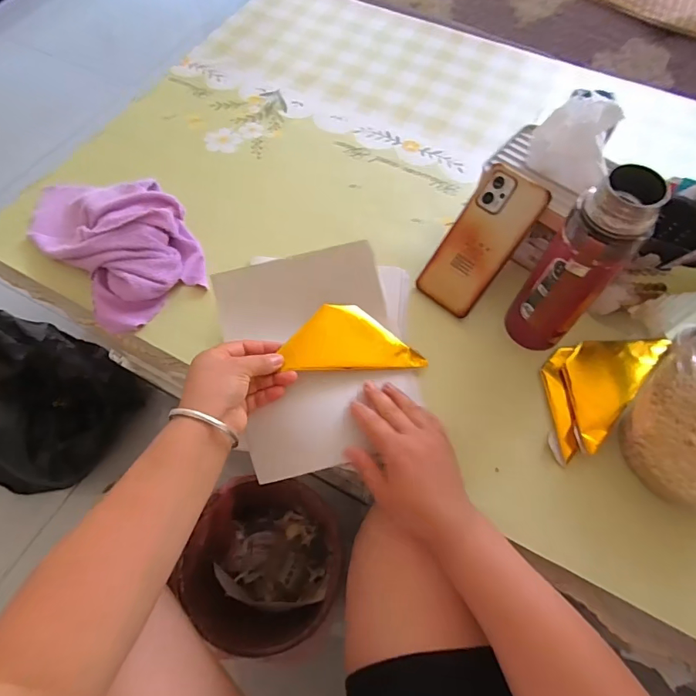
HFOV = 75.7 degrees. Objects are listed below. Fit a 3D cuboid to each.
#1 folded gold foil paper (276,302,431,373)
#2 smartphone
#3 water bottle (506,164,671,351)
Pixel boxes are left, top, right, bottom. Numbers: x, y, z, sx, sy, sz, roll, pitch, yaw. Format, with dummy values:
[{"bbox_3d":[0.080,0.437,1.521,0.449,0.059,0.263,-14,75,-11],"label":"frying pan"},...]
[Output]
[{"bbox_3d":[0.008,-0.012,0.492,0.149,0.005,0.070,-1,80,-12],"label":"folded gold foil paper"},{"bbox_3d":[0.150,-0.119,0.511,0.075,0.009,0.164,39,112,17],"label":"smartphone"},{"bbox_3d":[0.218,-0.070,0.434,0.064,0.216,0.077,39,69,17],"label":"water bottle"}]

